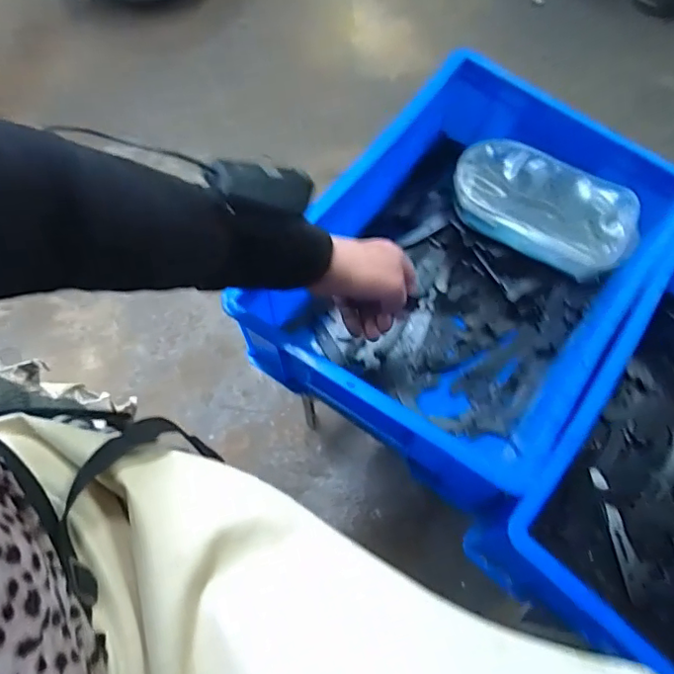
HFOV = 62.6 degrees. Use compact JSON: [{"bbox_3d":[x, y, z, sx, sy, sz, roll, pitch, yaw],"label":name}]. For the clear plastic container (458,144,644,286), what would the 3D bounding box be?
[{"bbox_3d":[0.232,-0.147,0.619,0.199,0.034,0.116,28,72,12],"label":"clear plastic container"}]

